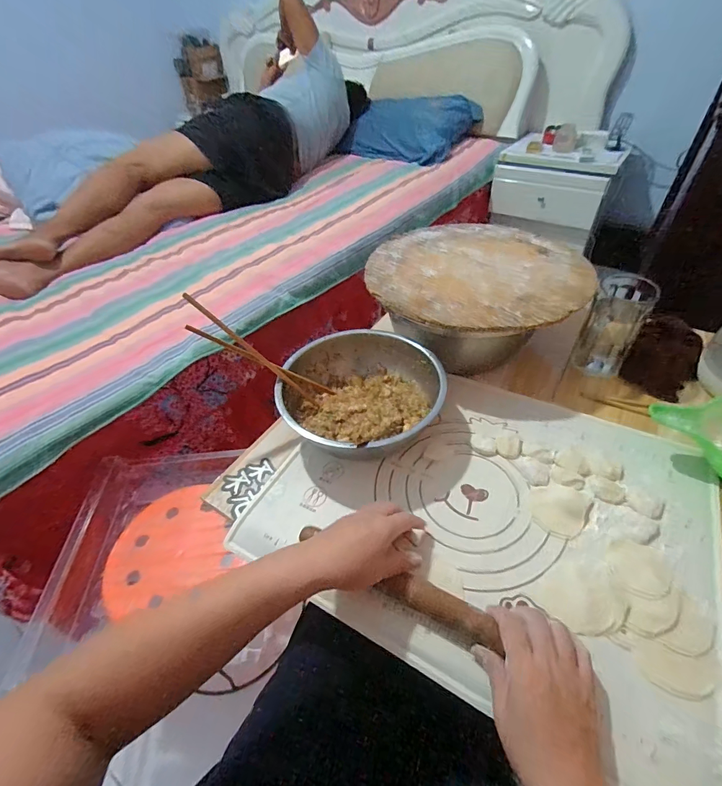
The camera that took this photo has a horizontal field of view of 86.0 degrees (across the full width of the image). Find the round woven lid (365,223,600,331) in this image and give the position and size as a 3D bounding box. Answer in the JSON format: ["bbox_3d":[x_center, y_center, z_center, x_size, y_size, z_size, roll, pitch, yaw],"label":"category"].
[{"bbox_3d":[0.190,-0.208,0.640,0.339,0.016,0.339,-2,46,3],"label":"round woven lid"}]

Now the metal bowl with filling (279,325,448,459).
[{"bbox_3d":[0.000,0.004,0.558,0.220,0.078,0.224,-2,46,3],"label":"metal bowl with filling"}]

